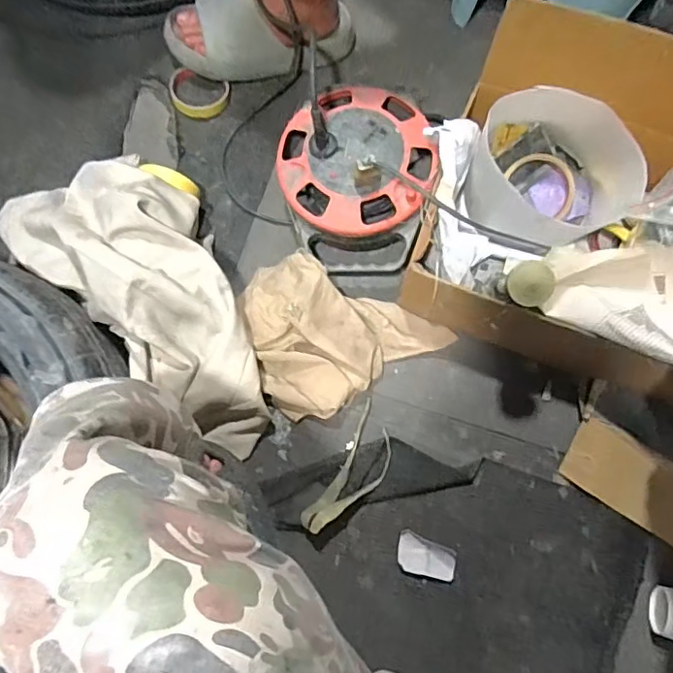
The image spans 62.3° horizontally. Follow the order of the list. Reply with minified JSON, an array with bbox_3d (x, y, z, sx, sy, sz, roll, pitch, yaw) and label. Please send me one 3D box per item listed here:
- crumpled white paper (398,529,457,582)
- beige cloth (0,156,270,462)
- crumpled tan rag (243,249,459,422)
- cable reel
[{"bbox_3d":[0.109,0.273,0.684,0.074,0.007,0.043,23,80,6],"label":"crumpled white paper"},{"bbox_3d":[-0.234,-0.076,0.701,0.451,0.155,0.192,42,85,9],"label":"beige cloth"},{"bbox_3d":[-0.011,0.016,0.713,0.264,0.071,0.187,26,80,6],"label":"crumpled tan rag"},{"bbox_3d":[0.028,-0.204,0.730,0.204,0.124,0.242,-4,78,0],"label":"cable reel"}]

